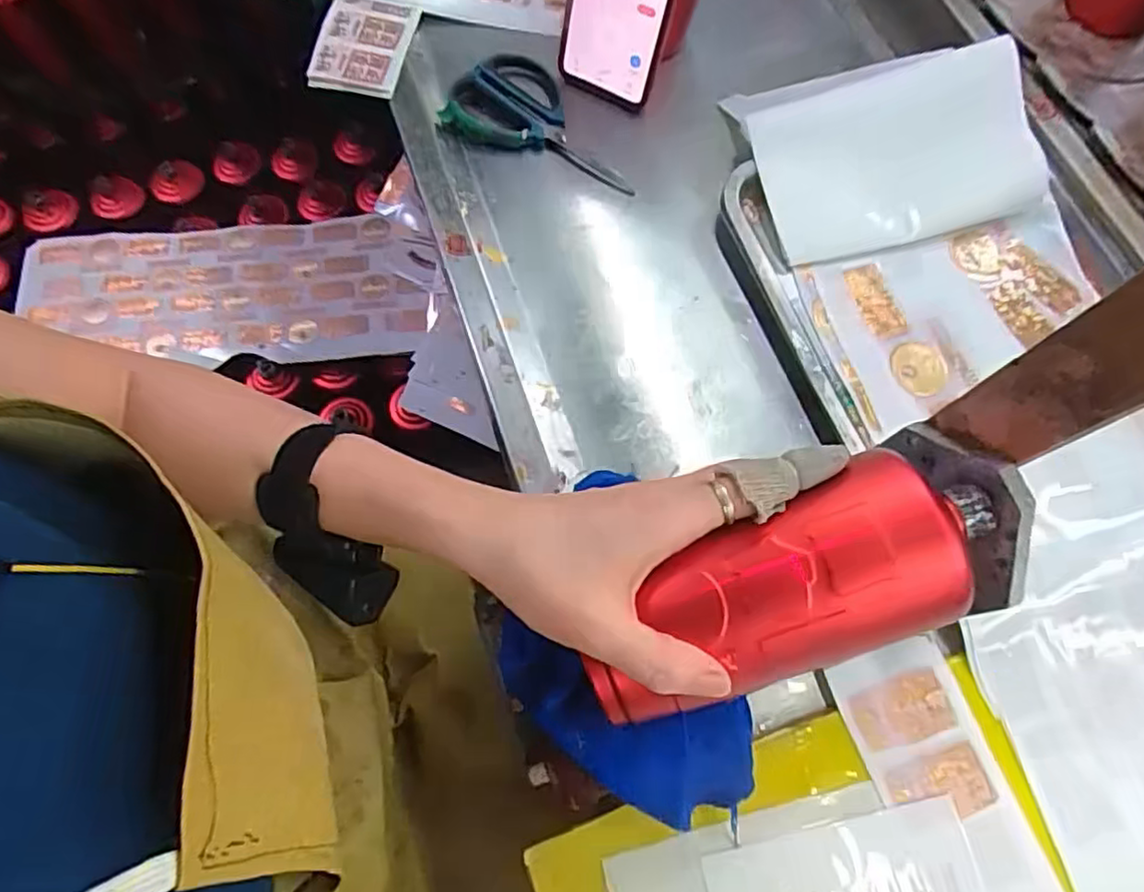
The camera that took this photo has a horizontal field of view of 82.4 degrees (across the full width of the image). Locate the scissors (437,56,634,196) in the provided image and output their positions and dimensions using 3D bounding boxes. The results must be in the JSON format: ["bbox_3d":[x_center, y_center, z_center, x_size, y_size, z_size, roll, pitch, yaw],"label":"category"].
[{"bbox_3d":[-0.019,-0.259,0.512,0.160,0.014,0.082,20,71,6],"label":"scissors"}]

